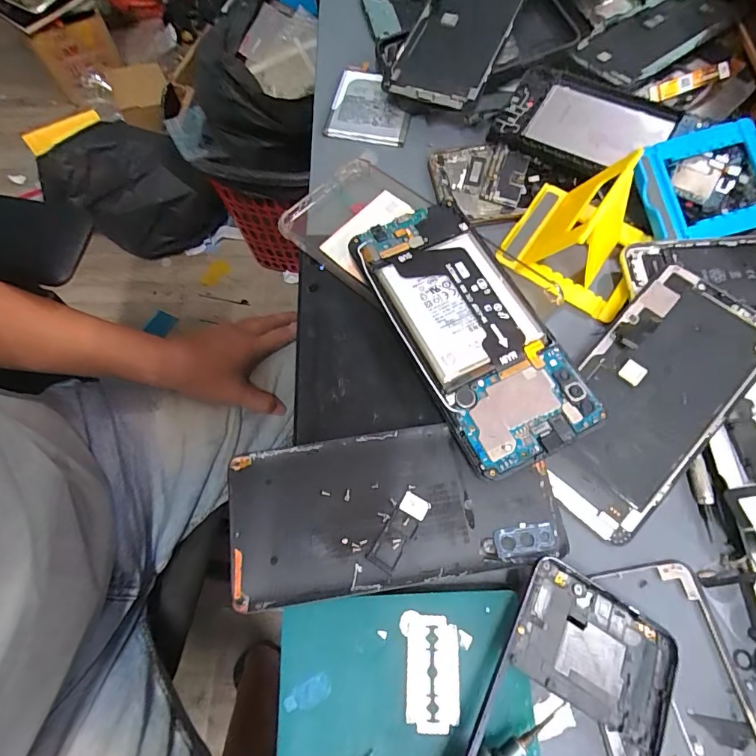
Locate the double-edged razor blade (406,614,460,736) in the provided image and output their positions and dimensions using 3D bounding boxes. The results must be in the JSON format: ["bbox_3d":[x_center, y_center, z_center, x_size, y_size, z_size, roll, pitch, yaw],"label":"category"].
[{"bbox_3d":[0.024,0.126,0.193,0.022,0.004,0.042,3,65,1],"label":"double-edged razor blade"}]

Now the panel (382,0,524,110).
[{"bbox_3d":[0.067,-0.276,0.353,0.074,0.013,0.160,20,73,14],"label":"panel"}]

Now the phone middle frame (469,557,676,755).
[{"bbox_3d":[0.066,0.161,0.172,0.074,0.006,0.163,33,63,1],"label":"phone middle frame"}]

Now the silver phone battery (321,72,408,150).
[{"bbox_3d":[-0.005,-0.214,0.353,0.061,0.008,0.072,10,69,3],"label":"silver phone battery"}]

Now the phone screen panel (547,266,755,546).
[{"bbox_3d":[0.147,0.009,0.244,0.069,0.008,0.149,40,82,15],"label":"phone screen panel"}]

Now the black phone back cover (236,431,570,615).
[{"bbox_3d":[0.007,0.064,0.220,0.156,0.005,0.072,-7,65,-4],"label":"black phone back cover"}]

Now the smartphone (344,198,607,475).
[{"bbox_3d":[0.047,-0.029,0.243,0.072,0.006,0.156,-25,70,-8],"label":"smartphone"}]

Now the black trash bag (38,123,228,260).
[{"bbox_3d":[-0.572,-0.445,1.118,0.360,0.252,0.207,13,68,6],"label":"black trash bag"}]

